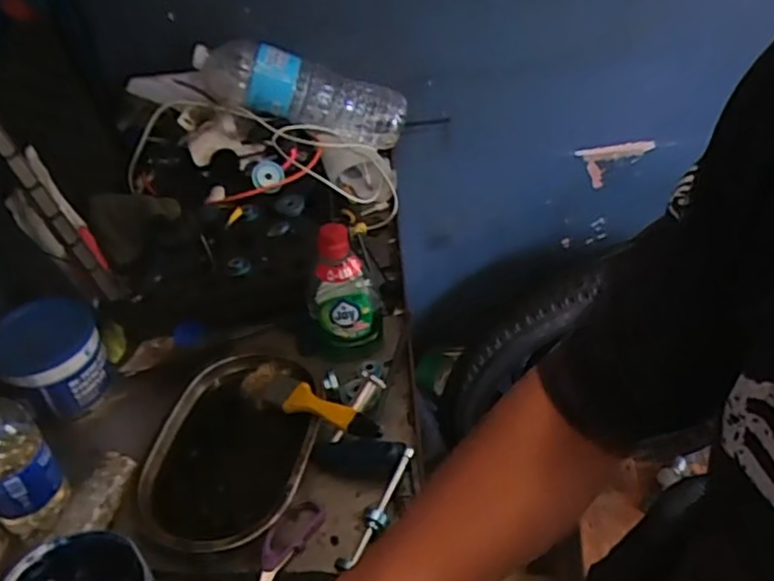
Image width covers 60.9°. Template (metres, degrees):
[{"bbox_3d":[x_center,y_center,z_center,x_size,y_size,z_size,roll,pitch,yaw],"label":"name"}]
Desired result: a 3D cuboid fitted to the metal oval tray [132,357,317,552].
[{"bbox_3d":[-0.146,0.146,0.630,0.147,0.026,0.212,5,43,12],"label":"metal oval tray"}]

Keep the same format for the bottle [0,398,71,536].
[{"bbox_3d":[-0.319,0.140,0.552,0.061,0.164,0.051,-35,49,-29],"label":"bottle"}]

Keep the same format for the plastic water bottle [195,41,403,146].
[{"bbox_3d":[-0.123,-0.288,0.962,0.307,0.104,0.071,14,41,-10],"label":"plastic water bottle"}]

